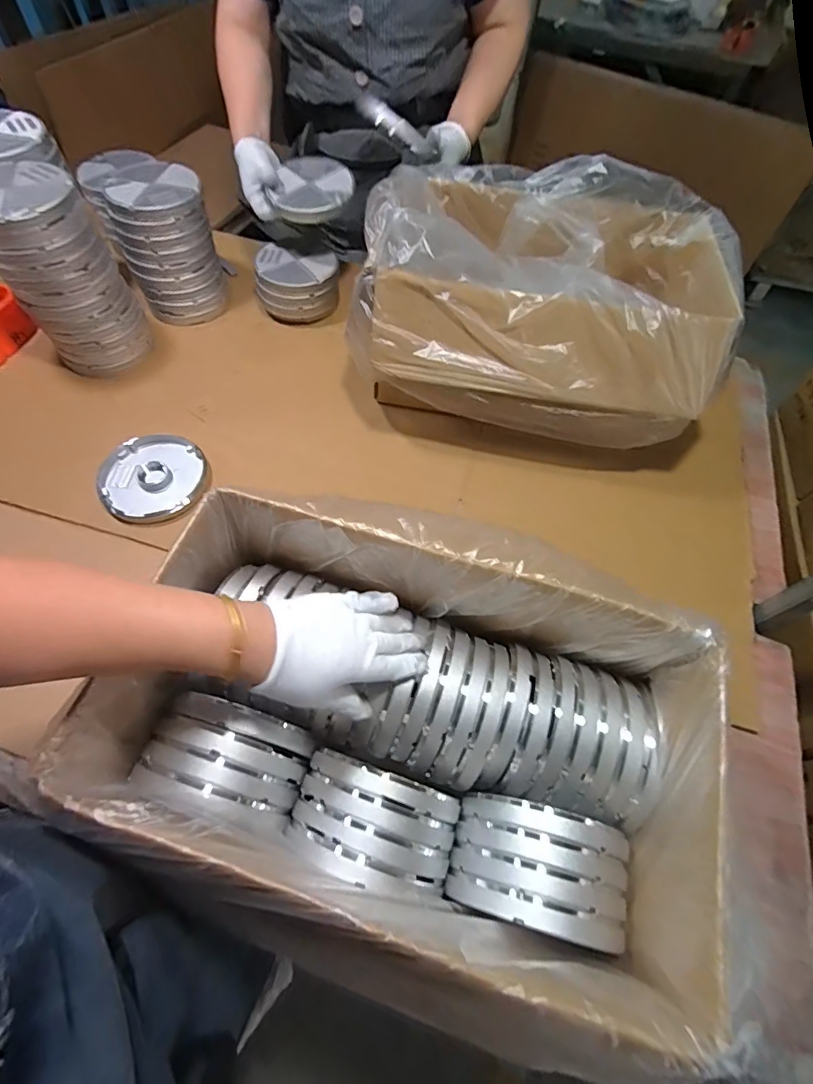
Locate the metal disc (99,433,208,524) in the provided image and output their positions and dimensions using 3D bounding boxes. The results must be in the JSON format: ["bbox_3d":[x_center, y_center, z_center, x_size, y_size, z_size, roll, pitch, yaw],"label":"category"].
[{"bbox_3d":[-0.344,-0.089,0.650,0.140,0.017,0.137,1,61,-2],"label":"metal disc"}]

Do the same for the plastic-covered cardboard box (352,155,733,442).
[{"bbox_3d":[0.180,-0.344,0.690,0.477,0.229,0.343,11,61,3],"label":"plastic-covered cardboard box"}]

